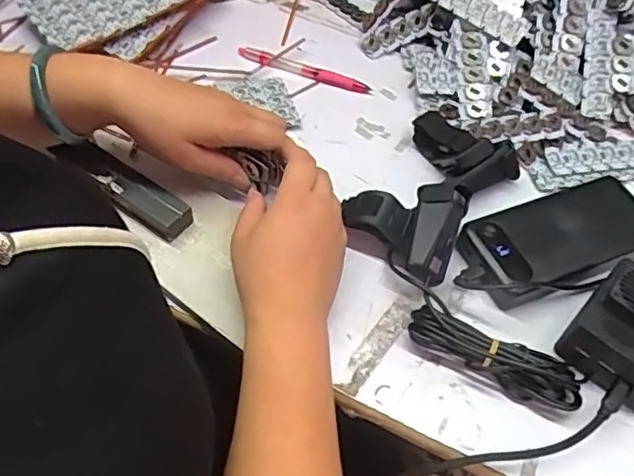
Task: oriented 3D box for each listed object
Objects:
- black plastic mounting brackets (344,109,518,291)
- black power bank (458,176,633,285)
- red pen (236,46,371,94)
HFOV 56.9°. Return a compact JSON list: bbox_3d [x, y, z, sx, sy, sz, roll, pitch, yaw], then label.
[{"bbox_3d":[0.090,-0.040,0.470,0.097,0.045,0.163,31,58,17],"label":"black plastic mounting brackets"},{"bbox_3d":[0.195,-0.002,0.463,0.153,0.025,0.078,-18,58,-16],"label":"black power bank"},{"bbox_3d":[-0.014,-0.168,0.588,0.141,0.010,0.017,22,56,11],"label":"red pen"}]

